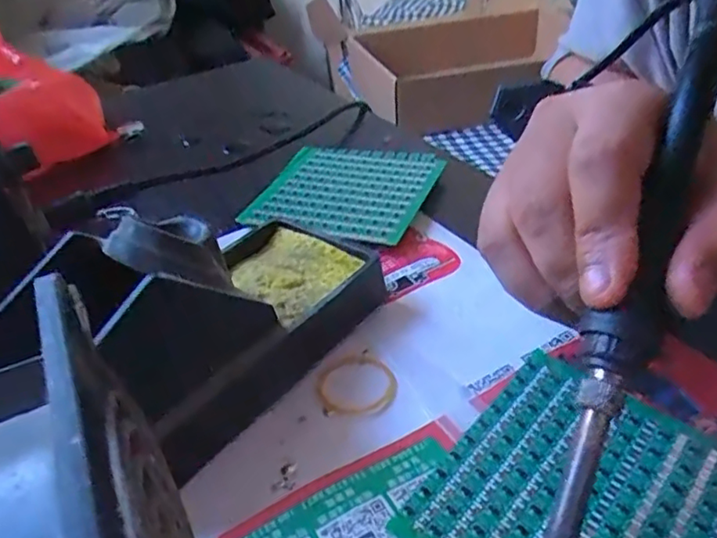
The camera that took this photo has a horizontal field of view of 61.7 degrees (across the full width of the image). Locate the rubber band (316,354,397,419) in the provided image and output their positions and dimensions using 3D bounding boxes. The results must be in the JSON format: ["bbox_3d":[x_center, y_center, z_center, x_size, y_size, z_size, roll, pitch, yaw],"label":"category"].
[{"bbox_3d":[-0.001,0.047,0.245,0.031,0.004,0.034,-3,37,2],"label":"rubber band"}]

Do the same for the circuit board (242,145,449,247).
[{"bbox_3d":[-0.008,-0.050,0.365,0.100,0.004,0.104,8,38,20],"label":"circuit board"}]

